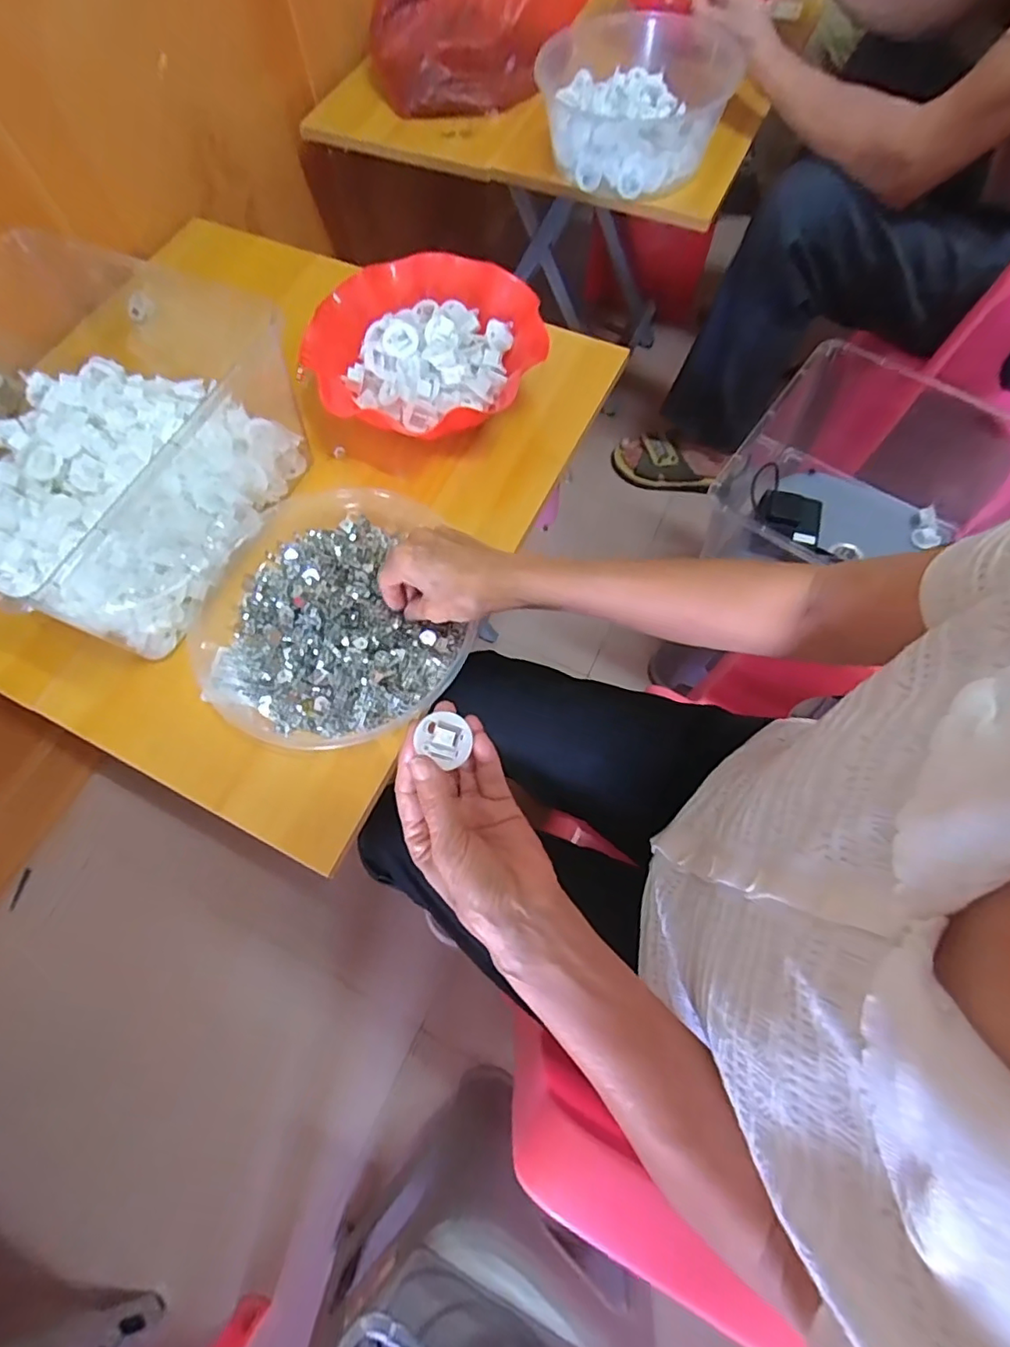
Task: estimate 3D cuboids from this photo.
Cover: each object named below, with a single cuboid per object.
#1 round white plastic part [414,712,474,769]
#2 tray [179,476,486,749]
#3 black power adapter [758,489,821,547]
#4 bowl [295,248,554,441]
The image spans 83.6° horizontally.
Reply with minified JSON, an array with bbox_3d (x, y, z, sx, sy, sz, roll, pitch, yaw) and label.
[{"bbox_3d":[-0.034,0.037,0.325,0.031,0.006,0.031,2,83,-15],"label":"round white plastic part"},{"bbox_3d":[-0.147,-0.047,0.480,0.228,0.037,0.230,-1,68,1],"label":"tray"},{"bbox_3d":[0.354,-0.196,0.703,0.073,0.018,0.061,14,69,7],"label":"black power adapter"},{"bbox_3d":[-0.072,-0.316,0.560,0.213,0.062,0.201,-1,68,1],"label":"bowl"}]

